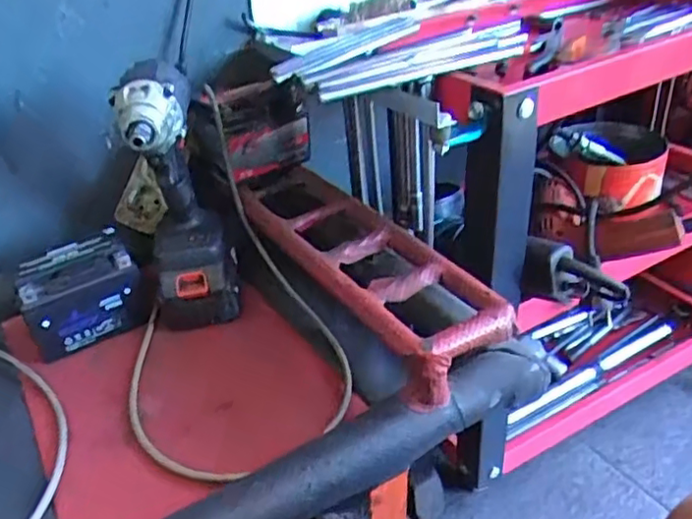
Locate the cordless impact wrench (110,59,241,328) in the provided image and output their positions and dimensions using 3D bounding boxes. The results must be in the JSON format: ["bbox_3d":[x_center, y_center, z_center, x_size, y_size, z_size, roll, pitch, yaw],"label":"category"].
[{"bbox_3d":[-0.157,-0.054,0.598,0.082,0.237,0.146,-12,34,-11],"label":"cordless impact wrench"}]

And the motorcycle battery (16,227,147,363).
[{"bbox_3d":[-0.265,0.034,0.627,0.110,0.085,0.066,-26,39,-30],"label":"motorcycle battery"}]

